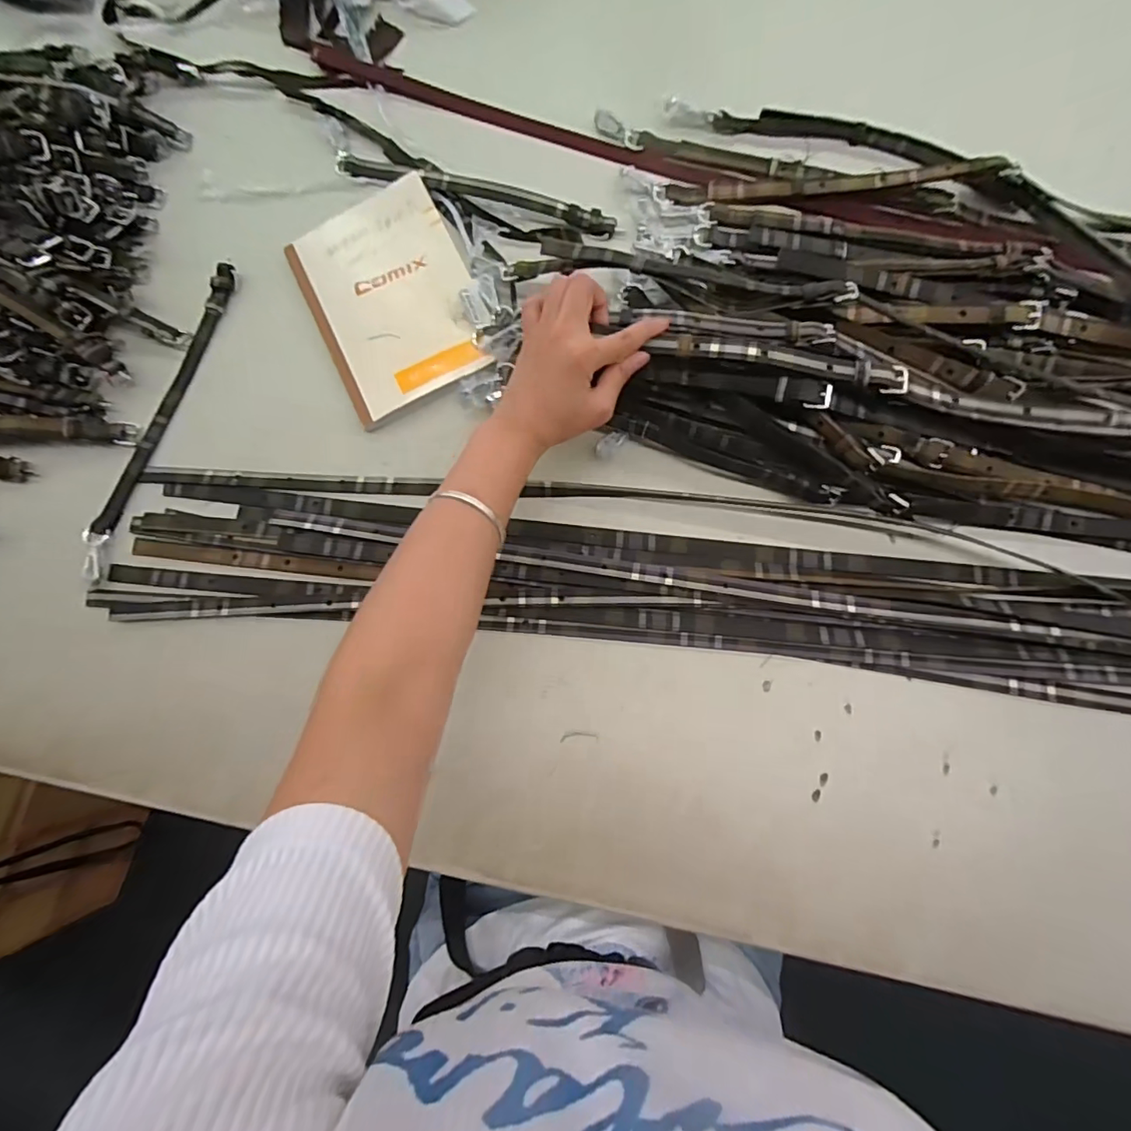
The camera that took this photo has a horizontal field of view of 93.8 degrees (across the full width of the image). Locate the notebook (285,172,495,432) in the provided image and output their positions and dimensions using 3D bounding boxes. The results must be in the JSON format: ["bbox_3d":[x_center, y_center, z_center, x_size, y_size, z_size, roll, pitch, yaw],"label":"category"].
[{"bbox_3d":[-0.163,-0.251,0.497,0.149,0.009,0.205,-27,81,0],"label":"notebook"}]

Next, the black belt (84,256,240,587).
[{"bbox_3d":[-0.384,-0.142,0.497,0.028,0.010,0.318,18,83,7],"label":"black belt"}]

